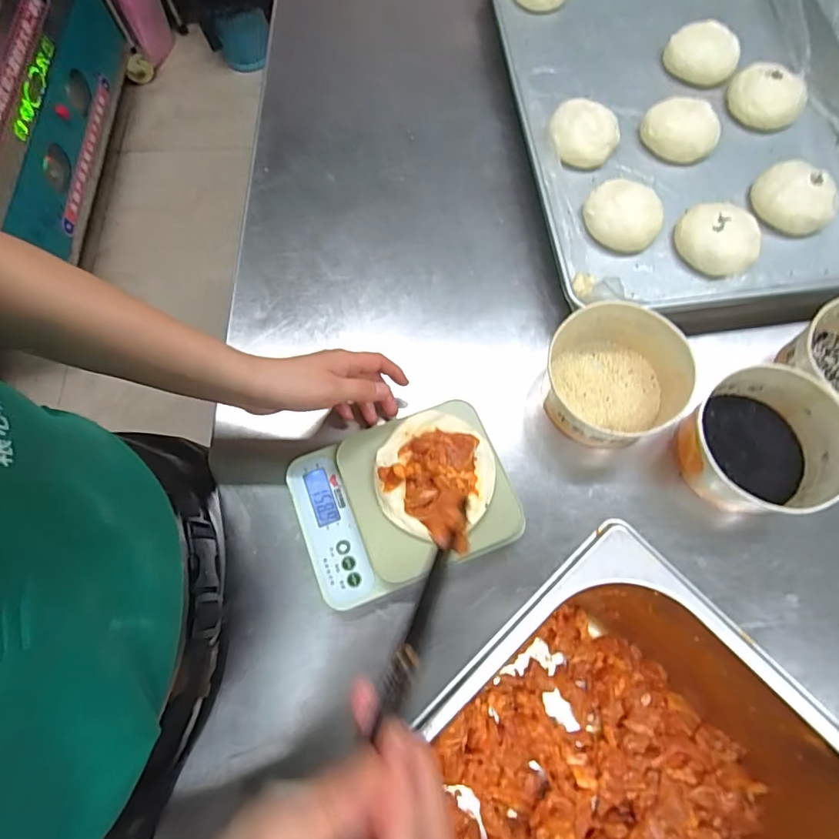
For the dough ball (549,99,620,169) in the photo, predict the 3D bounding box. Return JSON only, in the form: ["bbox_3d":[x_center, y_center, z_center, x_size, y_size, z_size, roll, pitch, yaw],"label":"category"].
[{"bbox_3d":[0.195,-0.344,0.605,0.084,0.041,0.072,18,72,7],"label":"dough ball"}]

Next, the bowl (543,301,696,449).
[{"bbox_3d":[0.184,-0.041,0.489,0.129,0.071,0.123,0,71,1],"label":"bowl"}]

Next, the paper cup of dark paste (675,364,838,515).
[{"bbox_3d":[0.310,0.025,0.461,0.131,0.074,0.126,0,71,1],"label":"paper cup of dark paste"}]

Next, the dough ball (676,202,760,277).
[{"bbox_3d":[0.330,-0.202,0.554,0.088,0.040,0.080,0,71,1],"label":"dough ball"}]

